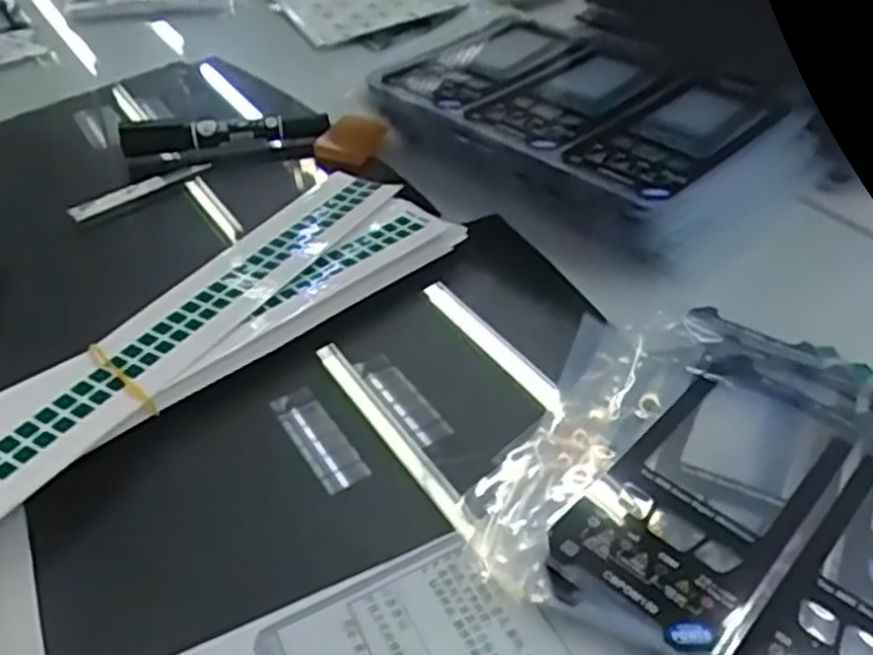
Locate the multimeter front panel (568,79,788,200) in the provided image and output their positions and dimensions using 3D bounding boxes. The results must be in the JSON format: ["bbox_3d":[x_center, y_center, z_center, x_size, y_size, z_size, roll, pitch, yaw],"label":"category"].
[{"bbox_3d":[0.140,-0.113,0.457,0.073,0.008,0.142,33,51,32],"label":"multimeter front panel"}]

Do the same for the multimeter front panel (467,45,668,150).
[{"bbox_3d":[0.083,-0.147,0.493,0.071,0.004,0.139,29,49,30],"label":"multimeter front panel"}]

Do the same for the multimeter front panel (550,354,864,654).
[{"bbox_3d":[0.115,0.063,0.321,0.069,0.007,0.147,32,51,32],"label":"multimeter front panel"}]

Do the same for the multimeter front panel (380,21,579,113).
[{"bbox_3d":[0.038,-0.181,0.535,0.070,0.004,0.141,30,50,30],"label":"multimeter front panel"}]

